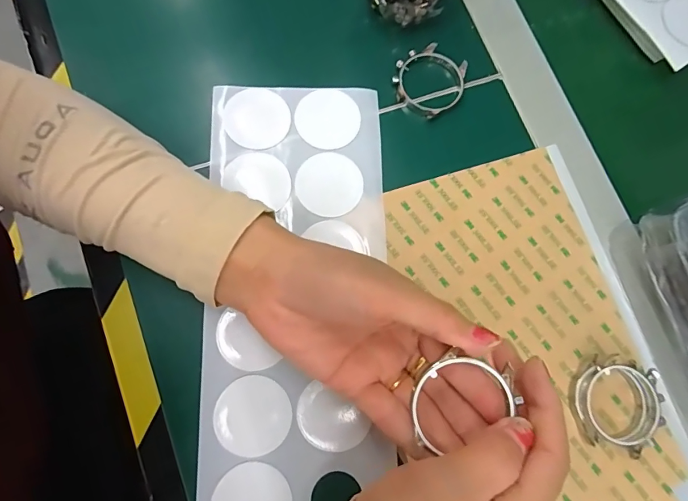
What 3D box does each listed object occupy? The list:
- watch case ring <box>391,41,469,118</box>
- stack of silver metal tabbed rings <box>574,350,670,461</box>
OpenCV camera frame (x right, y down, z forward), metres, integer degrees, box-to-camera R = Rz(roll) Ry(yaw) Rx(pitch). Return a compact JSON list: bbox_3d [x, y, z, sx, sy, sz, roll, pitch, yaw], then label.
[{"bbox_3d":[0.060,-0.120,0.298,0.048,0.008,0.048,1,77,-6],"label":"watch case ring"},{"bbox_3d":[0.165,0.091,0.257,0.048,0.014,0.054,15,76,-3],"label":"stack of silver metal tabbed rings"}]

